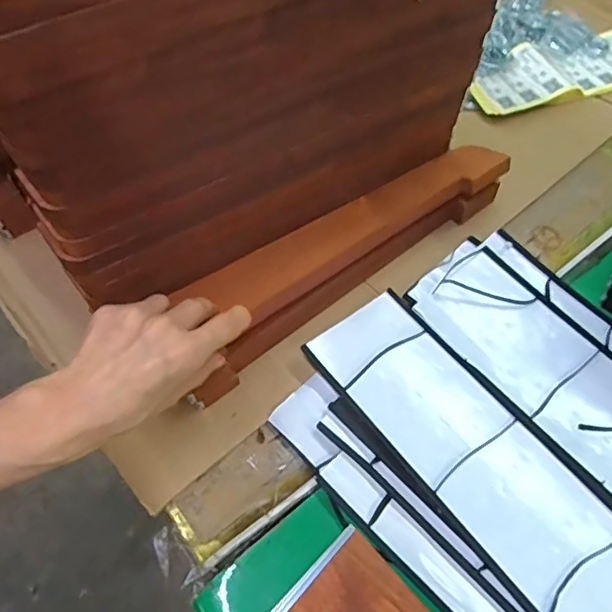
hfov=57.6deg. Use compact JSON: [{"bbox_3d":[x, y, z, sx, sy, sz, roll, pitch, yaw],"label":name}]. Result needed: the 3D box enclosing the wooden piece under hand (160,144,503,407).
[{"bbox_3d":[0.028,-0.050,0.482,0.338,0.051,0.075,-34,64,-18],"label":"wooden piece under hand"}]

